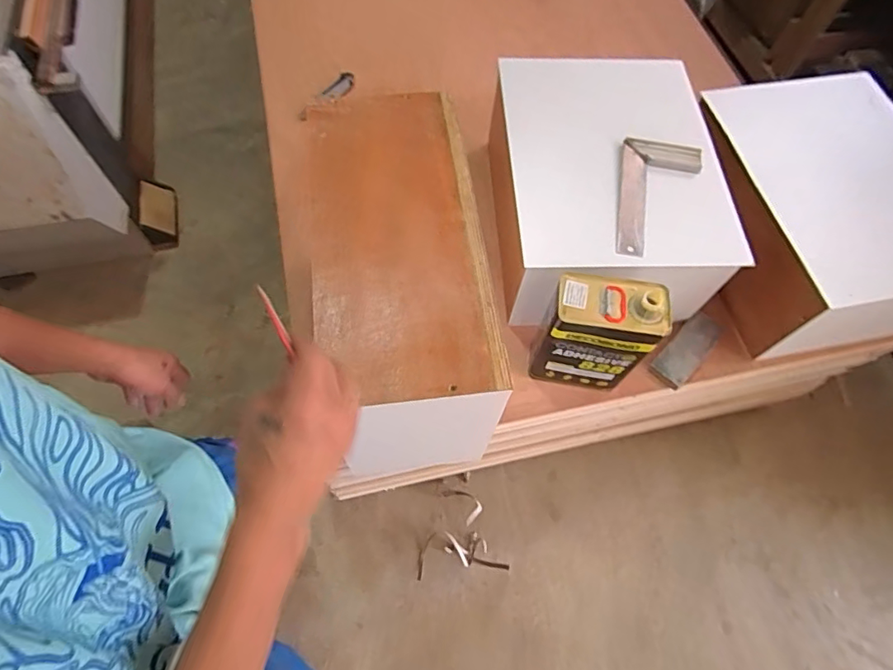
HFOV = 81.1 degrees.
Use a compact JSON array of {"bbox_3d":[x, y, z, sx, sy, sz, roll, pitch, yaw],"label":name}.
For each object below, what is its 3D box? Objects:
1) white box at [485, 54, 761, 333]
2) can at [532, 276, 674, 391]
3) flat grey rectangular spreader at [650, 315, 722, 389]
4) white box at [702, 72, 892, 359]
[{"bbox_3d":[0.288,-0.290,1.006,0.380,0.198,0.508,-1,64,-4],"label":"white box"},{"bbox_3d":[0.246,0.001,0.887,0.168,0.257,0.099,10,63,2],"label":"can"},{"bbox_3d":[0.469,0.022,1.008,0.063,0.027,0.180,42,68,16],"label":"flat grey rectangular spreader"},{"bbox_3d":[0.713,-0.228,1.006,0.387,0.219,0.517,-8,64,-7],"label":"white box"}]

